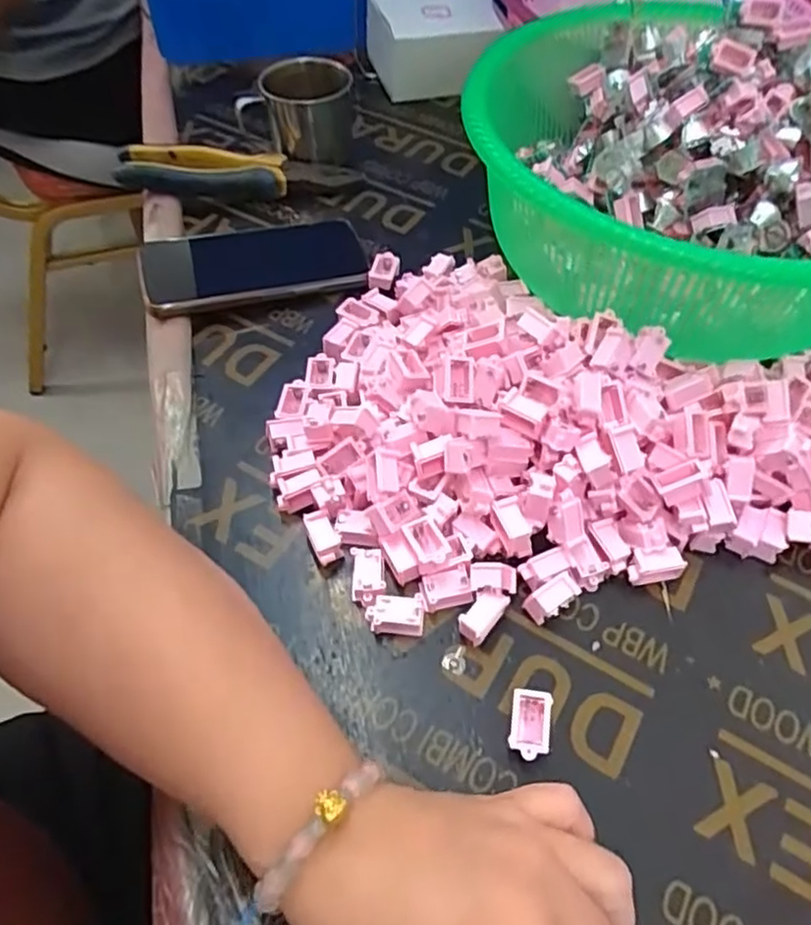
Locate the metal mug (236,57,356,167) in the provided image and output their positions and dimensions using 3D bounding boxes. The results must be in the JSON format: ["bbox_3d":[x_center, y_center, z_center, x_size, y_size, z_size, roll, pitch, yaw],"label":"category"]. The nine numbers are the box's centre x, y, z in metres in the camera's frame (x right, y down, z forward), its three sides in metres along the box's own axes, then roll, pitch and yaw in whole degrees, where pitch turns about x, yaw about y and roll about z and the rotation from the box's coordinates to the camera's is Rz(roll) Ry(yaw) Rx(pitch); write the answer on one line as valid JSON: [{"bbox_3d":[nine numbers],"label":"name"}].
[{"bbox_3d":[-0.092,-0.297,0.574,0.100,0.068,0.079,-10,55,-9],"label":"metal mug"}]

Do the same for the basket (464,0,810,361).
[{"bbox_3d":[0.199,-0.189,0.481,0.299,0.139,0.307,1,54,-1],"label":"basket"}]

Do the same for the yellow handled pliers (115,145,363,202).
[{"bbox_3d":[-0.137,-0.238,0.551,0.186,0.034,0.043,-8,55,-7],"label":"yellow handled pliers"}]

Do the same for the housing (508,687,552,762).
[{"bbox_3d":[0.058,0.125,0.317,0.018,0.016,0.030,9,54,5],"label":"housing"}]

